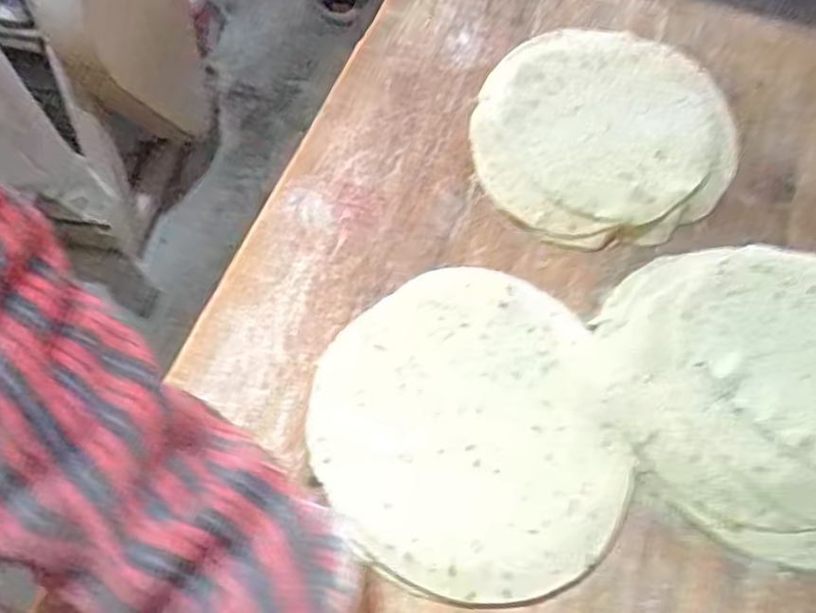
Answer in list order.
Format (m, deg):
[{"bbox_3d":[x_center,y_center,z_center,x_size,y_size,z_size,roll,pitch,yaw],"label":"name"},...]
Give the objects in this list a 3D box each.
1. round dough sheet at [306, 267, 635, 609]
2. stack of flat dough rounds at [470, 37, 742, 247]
[{"bbox_3d":[0.028,0.059,0.380,0.148,0.016,0.168,-8,61,-8],"label":"round dough sheet"},{"bbox_3d":[0.123,-0.112,0.472,0.157,0.024,0.166,6,60,0],"label":"stack of flat dough rounds"}]

